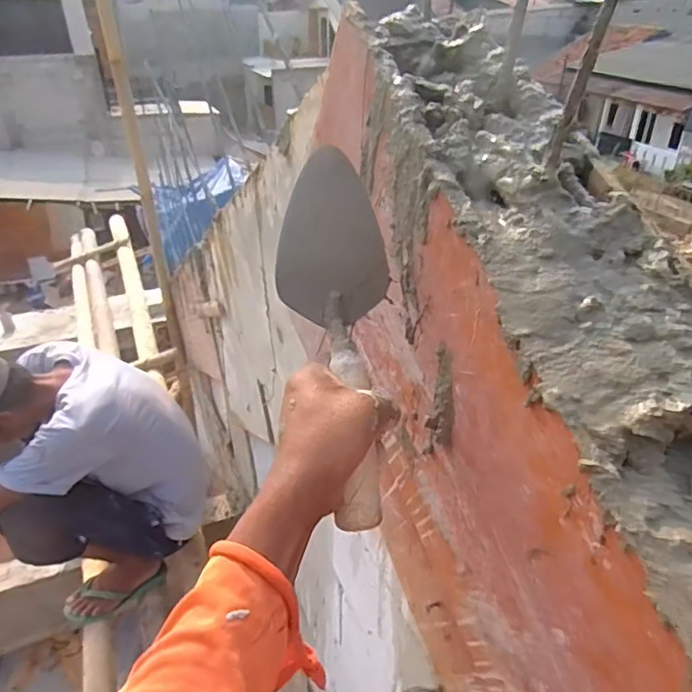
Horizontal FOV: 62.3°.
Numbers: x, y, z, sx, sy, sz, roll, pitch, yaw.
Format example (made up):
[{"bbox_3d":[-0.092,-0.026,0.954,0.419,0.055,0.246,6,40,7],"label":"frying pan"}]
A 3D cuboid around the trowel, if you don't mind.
[{"bbox_3d":[-0.002,-0.006,0.426,0.083,0.267,0.053,-5,-12,-7],"label":"trowel"}]

